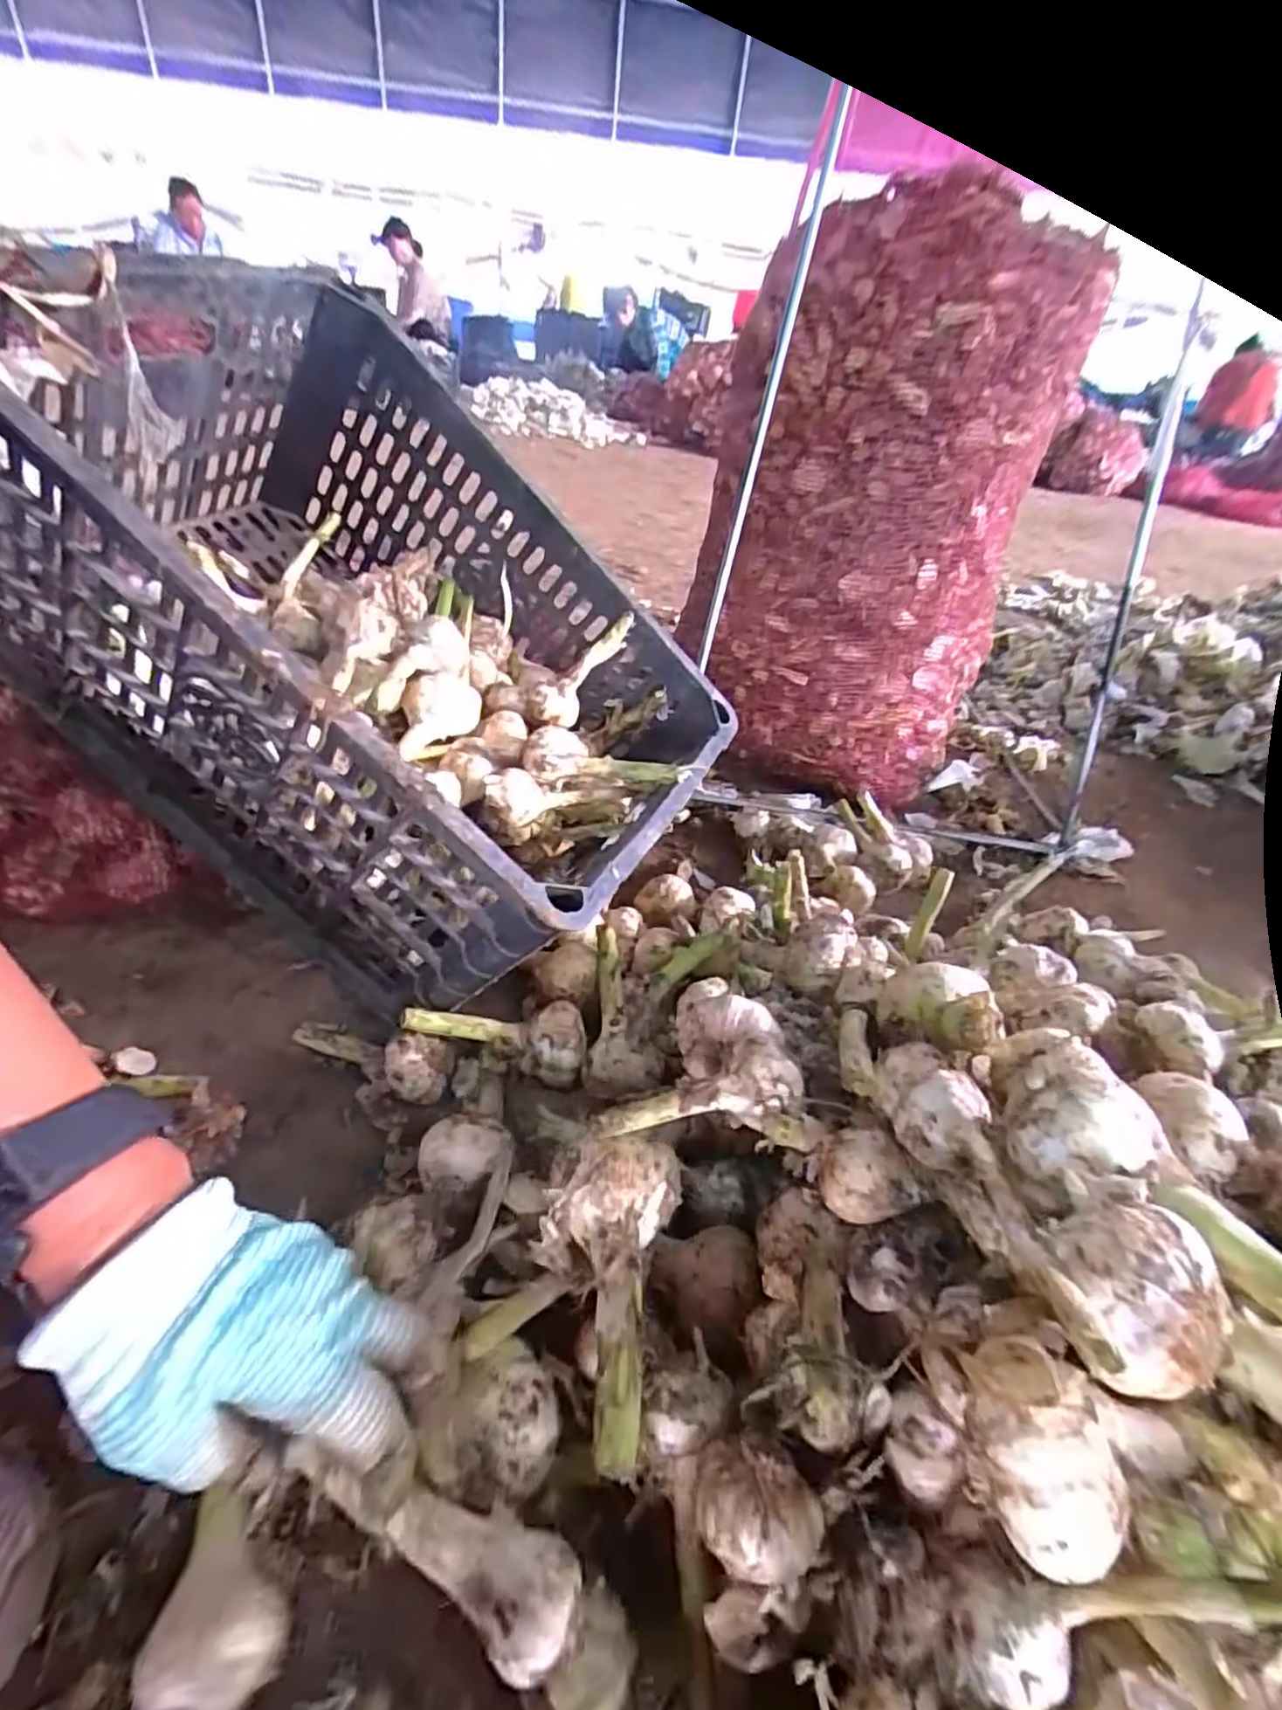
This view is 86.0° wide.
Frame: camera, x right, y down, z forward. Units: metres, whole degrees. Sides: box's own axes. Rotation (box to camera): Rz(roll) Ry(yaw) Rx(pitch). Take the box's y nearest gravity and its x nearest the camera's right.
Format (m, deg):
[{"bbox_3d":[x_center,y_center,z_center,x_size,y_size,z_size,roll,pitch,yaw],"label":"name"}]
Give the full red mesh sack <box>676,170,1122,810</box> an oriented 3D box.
[{"bbox_3d":[0.243,-0.360,0.775,0.274,0.522,0.273,-12,41,-24],"label":"full red mesh sack"}]

